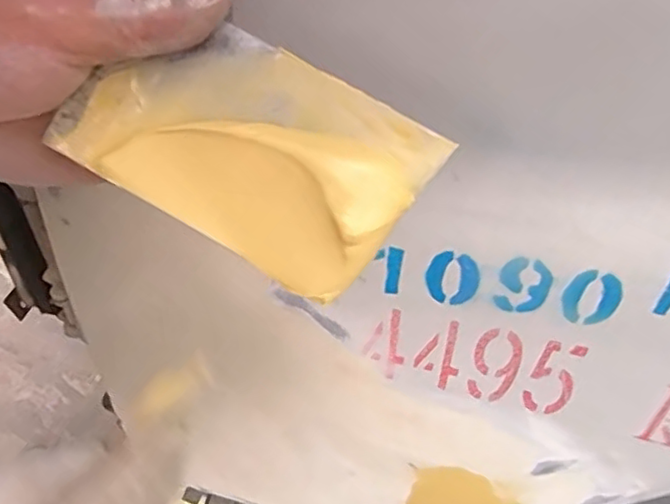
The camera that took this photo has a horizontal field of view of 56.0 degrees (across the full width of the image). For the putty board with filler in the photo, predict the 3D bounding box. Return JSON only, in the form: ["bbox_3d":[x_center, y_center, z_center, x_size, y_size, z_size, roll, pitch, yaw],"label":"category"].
[{"bbox_3d":[-0.035,-0.040,0.233,0.130,0.013,0.074,31,90,9],"label":"putty board with filler"}]

